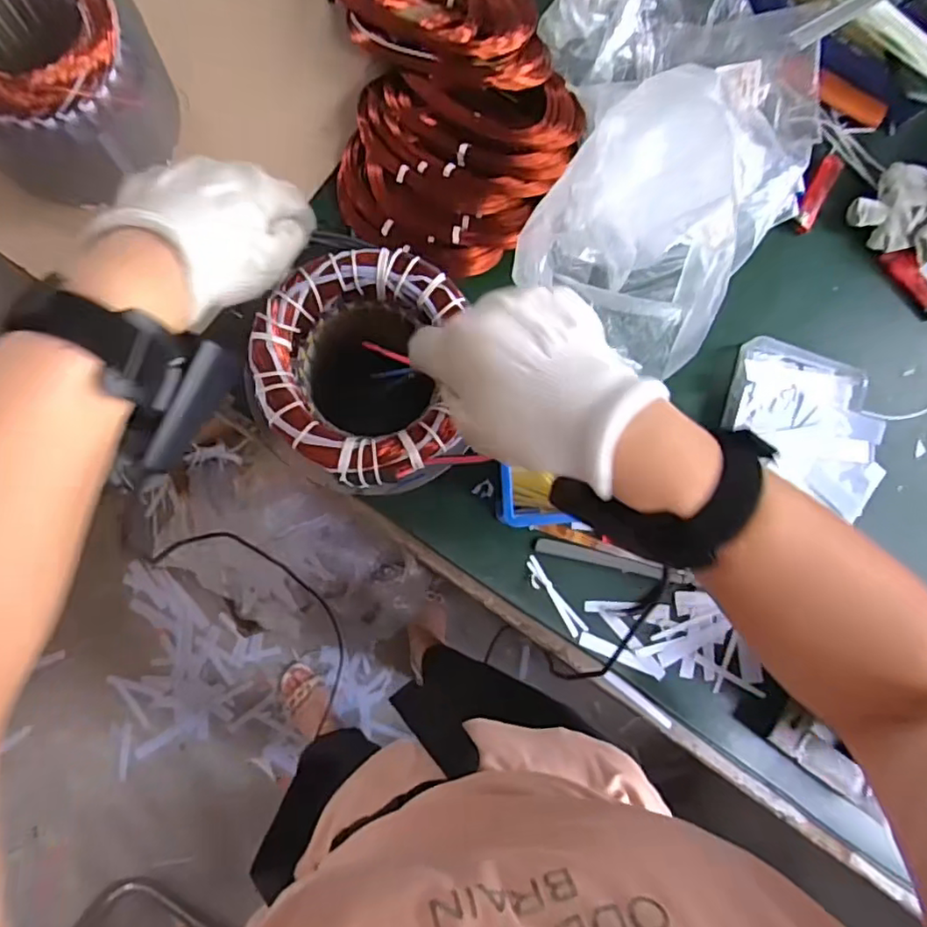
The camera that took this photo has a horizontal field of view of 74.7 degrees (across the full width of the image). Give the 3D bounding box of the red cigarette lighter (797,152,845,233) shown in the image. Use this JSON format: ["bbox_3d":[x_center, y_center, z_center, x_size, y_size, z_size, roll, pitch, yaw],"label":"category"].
[{"bbox_3d":[0.342,-0.261,0.588,0.018,0.015,0.082,29,83,-4],"label":"red cigarette lighter"}]

